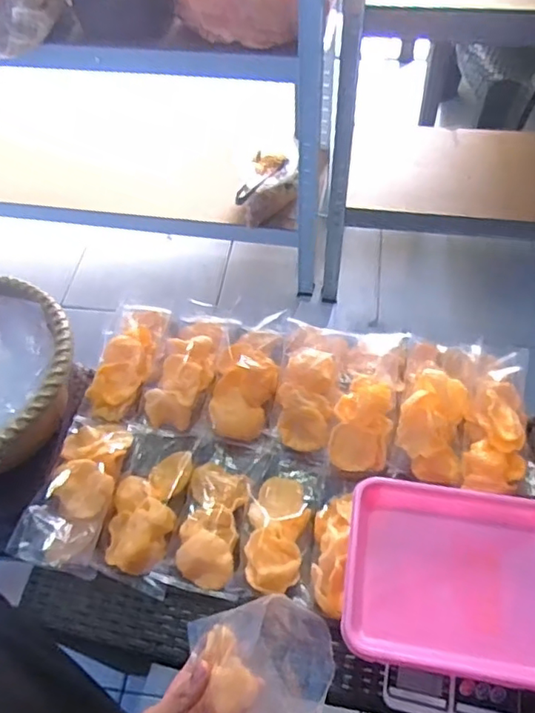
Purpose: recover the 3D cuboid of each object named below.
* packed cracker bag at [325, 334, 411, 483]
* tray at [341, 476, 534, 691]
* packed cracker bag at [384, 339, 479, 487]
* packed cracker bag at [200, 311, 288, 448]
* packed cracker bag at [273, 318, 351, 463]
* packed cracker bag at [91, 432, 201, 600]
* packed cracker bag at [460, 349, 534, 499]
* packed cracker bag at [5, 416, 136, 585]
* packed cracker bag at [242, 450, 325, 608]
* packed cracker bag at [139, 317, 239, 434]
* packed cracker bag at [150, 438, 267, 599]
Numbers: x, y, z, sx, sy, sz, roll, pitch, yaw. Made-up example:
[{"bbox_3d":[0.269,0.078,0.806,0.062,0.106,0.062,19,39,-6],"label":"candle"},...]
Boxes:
[{"bbox_3d":[0.134,0.040,0.735,0.082,0.067,0.220,10,57,10],"label":"packed cracker bag"},{"bbox_3d":[0.195,0.231,0.600,0.220,0.052,0.181,7,57,8],"label":"tray"},{"bbox_3d":[0.216,0.055,0.723,0.099,0.060,0.201,12,58,11],"label":"packed cracker bag"},{"bbox_3d":[-0.025,0.023,0.762,0.085,0.062,0.181,10,57,10],"label":"packed cracker bag"},{"bbox_3d":[0.056,0.028,0.750,0.086,0.054,0.178,9,57,9],"label":"packed cracker bag"},{"bbox_3d":[-0.143,0.177,0.687,0.084,0.029,0.186,6,57,7],"label":"packed cracker bag"},{"bbox_3d":[0.295,0.073,0.714,0.093,0.056,0.202,11,57,10],"label":"packed cracker bag"},{"bbox_3d":[-0.220,0.150,0.672,0.087,0.049,0.195,4,56,6],"label":"packed cracker bag"},{"bbox_3d":[0.016,0.189,0.671,0.083,0.047,0.182,9,57,9],"label":"packed cracker bag"},{"bbox_3d":[-0.104,0.014,0.774,0.096,0.050,0.183,8,57,8],"label":"packed cracker bag"},{"bbox_3d":[-0.058,0.182,0.678,0.097,0.037,0.183,12,58,11],"label":"packed cracker bag"}]

